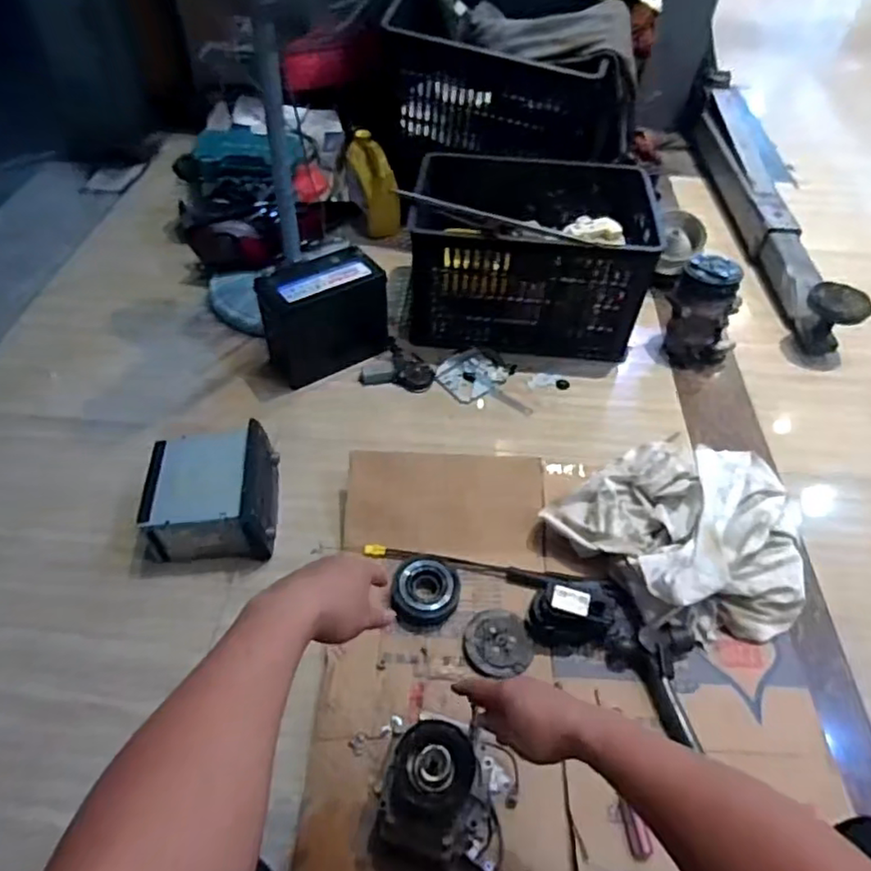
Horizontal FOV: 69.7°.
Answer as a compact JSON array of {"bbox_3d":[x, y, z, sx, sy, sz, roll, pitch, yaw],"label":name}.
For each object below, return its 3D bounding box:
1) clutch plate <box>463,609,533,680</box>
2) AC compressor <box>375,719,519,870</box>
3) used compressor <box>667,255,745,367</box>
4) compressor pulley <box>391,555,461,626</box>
[{"bbox_3d":[0.092,0.304,0.914,0.099,0.024,0.091,1,49,-1],"label":"clutch plate"},{"bbox_3d":[0.020,0.411,0.707,0.162,0.172,0.117,3,49,0],"label":"AC compressor"},{"bbox_3d":[0.569,-0.252,1.321,0.151,0.209,0.114,21,51,15],"label":"used compressor"},{"bbox_3d":[-0.016,0.234,0.950,0.102,0.028,0.102,4,60,-8],"label":"compressor pulley"}]

